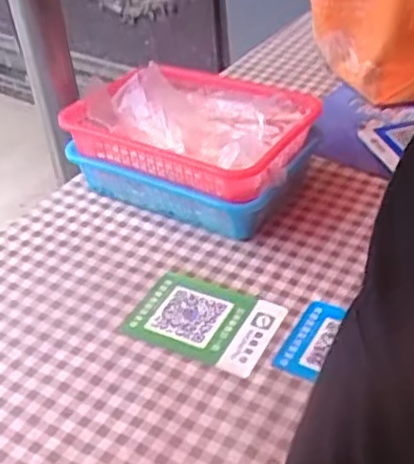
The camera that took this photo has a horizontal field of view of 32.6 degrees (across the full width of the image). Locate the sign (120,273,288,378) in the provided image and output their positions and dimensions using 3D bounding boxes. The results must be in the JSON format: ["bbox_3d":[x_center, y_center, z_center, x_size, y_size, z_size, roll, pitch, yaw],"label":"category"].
[{"bbox_3d":[0.000,0.088,0.717,0.146,0.006,0.103,16,43,25],"label":"sign"}]

